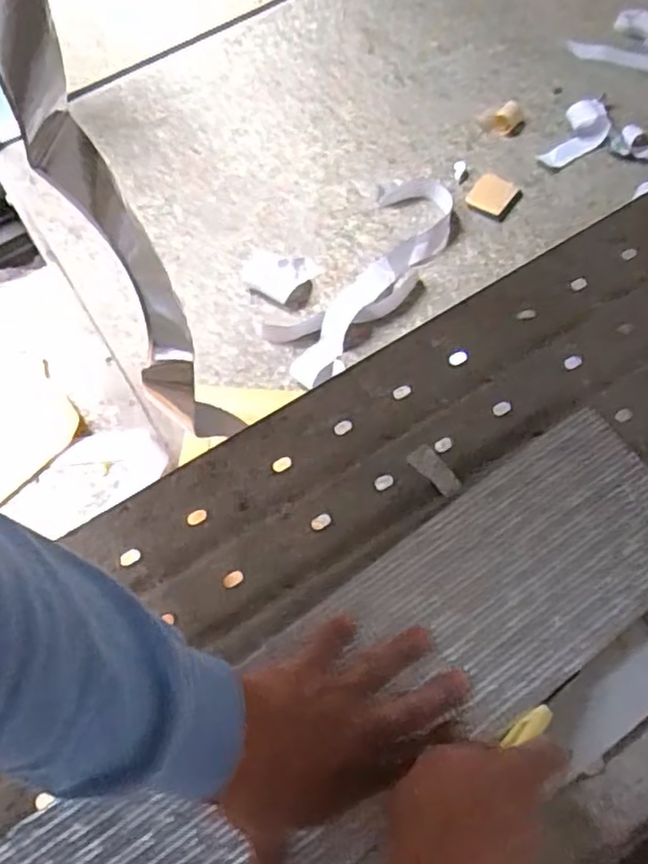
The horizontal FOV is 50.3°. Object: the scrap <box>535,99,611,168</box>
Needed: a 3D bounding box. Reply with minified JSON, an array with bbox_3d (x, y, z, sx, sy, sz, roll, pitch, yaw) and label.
[{"bbox_3d":[0.517,-0.603,1.390,0.093,0.024,0.193,27,70,16],"label":"scrap"}]

